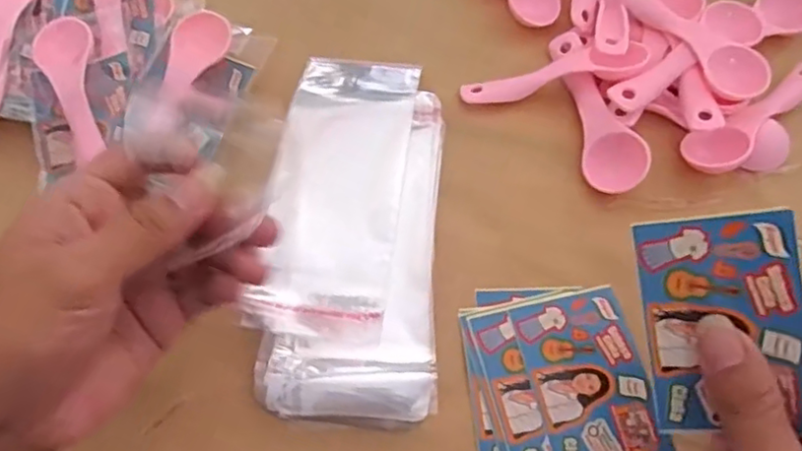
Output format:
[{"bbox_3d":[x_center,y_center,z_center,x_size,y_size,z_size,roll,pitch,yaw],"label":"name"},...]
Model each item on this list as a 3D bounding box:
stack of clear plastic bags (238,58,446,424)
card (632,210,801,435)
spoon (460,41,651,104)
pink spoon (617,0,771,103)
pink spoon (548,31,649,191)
[{"bbox_3d":[-0.025,0.000,0.343,0.091,0.022,0.204,2,66,3],"label":"stack of clear plastic bags"},{"bbox_3d":[0.131,0.040,0.253,0.059,0.004,0.087,-8,91,31],"label":"card"},{"bbox_3d":[0.092,-0.094,0.376,0.110,0.018,0.032,-5,65,-1],"label":"spoon"},{"bbox_3d":[0.172,-0.117,0.372,0.033,0.011,0.112,-30,68,-12],"label":"pink spoon"},{"bbox_3d":[0.117,-0.072,0.371,0.032,0.017,0.114,-7,65,-2],"label":"pink spoon"}]

